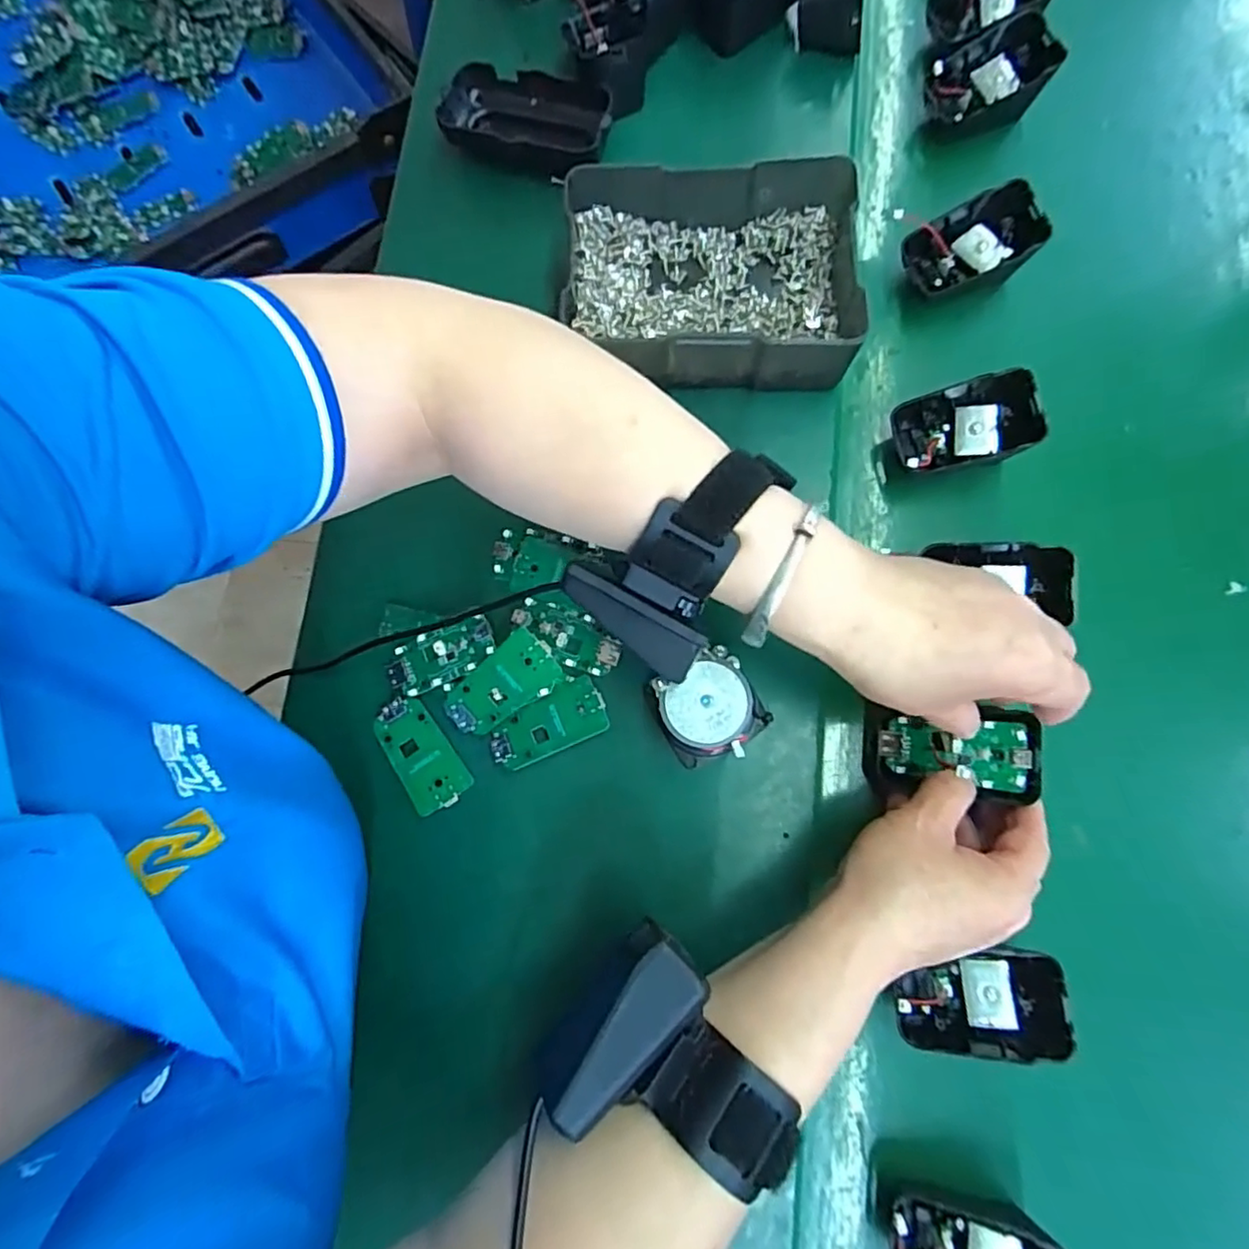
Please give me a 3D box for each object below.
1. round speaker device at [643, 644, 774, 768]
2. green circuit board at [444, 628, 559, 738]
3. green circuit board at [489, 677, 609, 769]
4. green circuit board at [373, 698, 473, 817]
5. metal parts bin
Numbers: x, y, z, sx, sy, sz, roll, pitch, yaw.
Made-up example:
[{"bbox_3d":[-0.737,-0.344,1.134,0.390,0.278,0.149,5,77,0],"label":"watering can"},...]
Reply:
[{"bbox_3d":[0.043,0.043,0.318,0.050,0.035,0.049,-30,79,-2],"label":"round speaker device"},{"bbox_3d":[-0.065,0.033,0.334,0.064,0.004,0.033,-40,94,10],"label":"green circuit board"},{"bbox_3d":[-0.042,0.054,0.335,0.063,0.008,0.032,-26,78,-1],"label":"green circuit board"},{"bbox_3d":[-0.111,0.070,0.340,0.033,0.004,0.062,-34,79,-3],"label":"green circuit board"},{"bbox_3d":[0.049,-0.192,0.356,0.160,0.051,0.123,0,79,4],"label":"metal parts bin"}]

